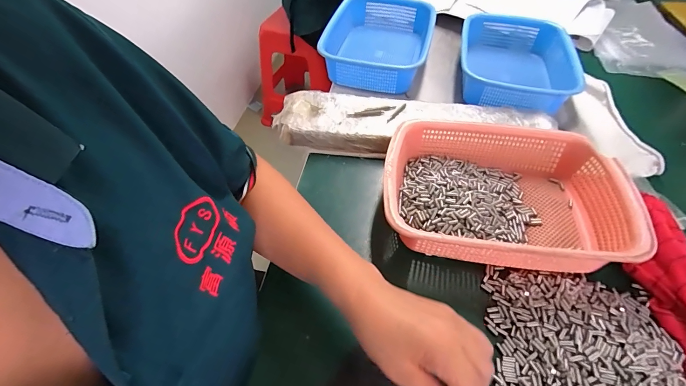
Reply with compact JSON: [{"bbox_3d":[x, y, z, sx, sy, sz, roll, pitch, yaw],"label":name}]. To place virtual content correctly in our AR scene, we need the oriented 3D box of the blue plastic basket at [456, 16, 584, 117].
[{"bbox_3d":[0.339,-0.249,0.679,0.215,0.080,0.282,16,52,14],"label":"blue plastic basket"}]

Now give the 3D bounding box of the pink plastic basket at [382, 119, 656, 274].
[{"bbox_3d":[0.204,0.002,0.453,0.292,0.080,0.211,6,51,6],"label":"pink plastic basket"}]

